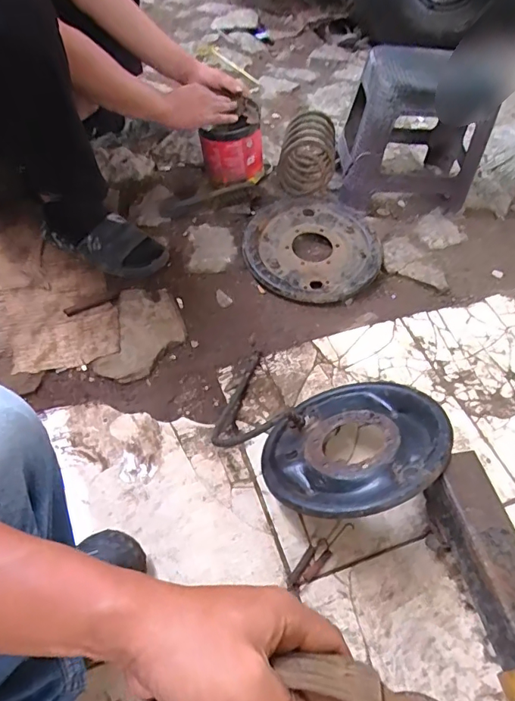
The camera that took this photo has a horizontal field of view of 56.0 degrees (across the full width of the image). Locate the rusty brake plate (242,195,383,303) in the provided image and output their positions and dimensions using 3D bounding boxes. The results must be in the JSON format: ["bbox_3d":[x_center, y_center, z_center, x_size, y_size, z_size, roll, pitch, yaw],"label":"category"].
[{"bbox_3d":[0.128,-0.232,1.096,0.298,0.061,0.298,1,53,-1],"label":"rusty brake plate"}]

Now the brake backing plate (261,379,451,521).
[{"bbox_3d":[0.139,0.140,0.719,0.261,0.038,0.270,-18,28,10],"label":"brake backing plate"}]

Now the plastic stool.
[{"bbox_3d":[0.372,-0.528,1.157,0.324,0.328,0.233,-5,53,-5],"label":"plastic stool"}]

